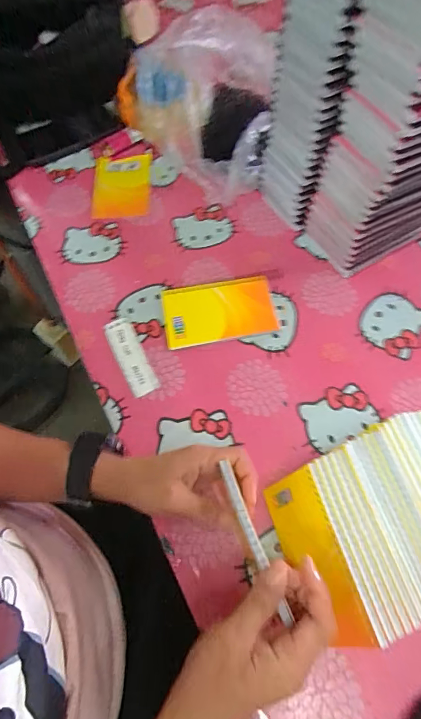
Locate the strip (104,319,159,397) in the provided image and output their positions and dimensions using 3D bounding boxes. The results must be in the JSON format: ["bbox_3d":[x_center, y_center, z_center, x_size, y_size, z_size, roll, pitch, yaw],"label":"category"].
[{"bbox_3d":[-0.094,-0.004,0.479,0.031,0.006,0.105,-25,63,-9],"label":"strip"}]

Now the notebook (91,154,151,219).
[{"bbox_3d":[-0.135,-0.260,0.620,0.086,0.006,0.123,-3,66,3],"label":"notebook"}]

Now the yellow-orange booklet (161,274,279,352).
[{"bbox_3d":[0.010,-0.059,0.492,0.131,0.010,0.080,-10,62,-3],"label":"yellow-orange booklet"}]

